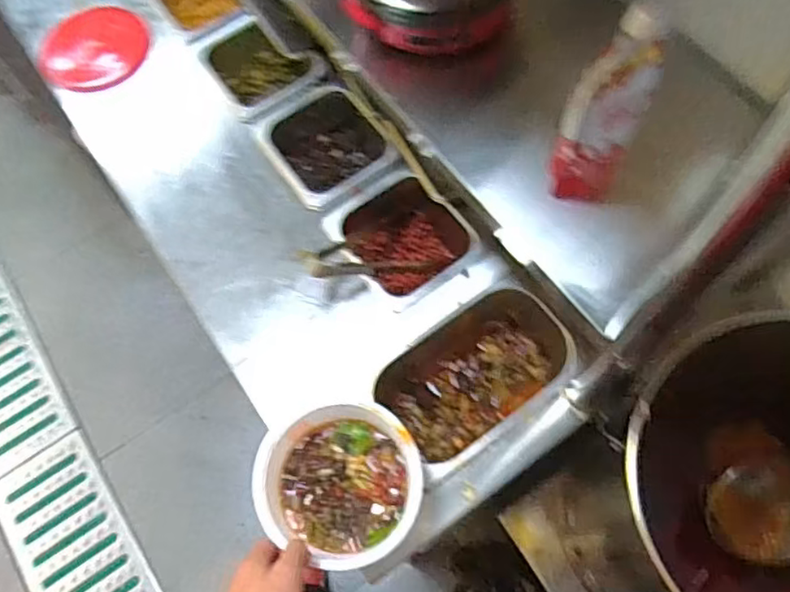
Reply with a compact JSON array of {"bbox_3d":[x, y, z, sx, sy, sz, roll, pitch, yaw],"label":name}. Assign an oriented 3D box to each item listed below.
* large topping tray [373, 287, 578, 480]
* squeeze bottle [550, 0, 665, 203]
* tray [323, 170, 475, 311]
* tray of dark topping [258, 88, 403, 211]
[{"bbox_3d":[0.104,0.104,0.798,0.253,0.092,0.153,-34,69,-11],"label":"large topping tray"},{"bbox_3d":[0.179,-0.156,0.542,0.067,0.175,0.059,9,67,7],"label":"squeeze bottle"},{"bbox_3d":[0.013,-0.075,0.867,0.168,0.086,0.166,-39,70,-13],"label":"tray"},{"bbox_3d":[-0.101,-0.202,0.934,0.156,0.103,0.182,-35,69,-12],"label":"tray of dark topping"}]

